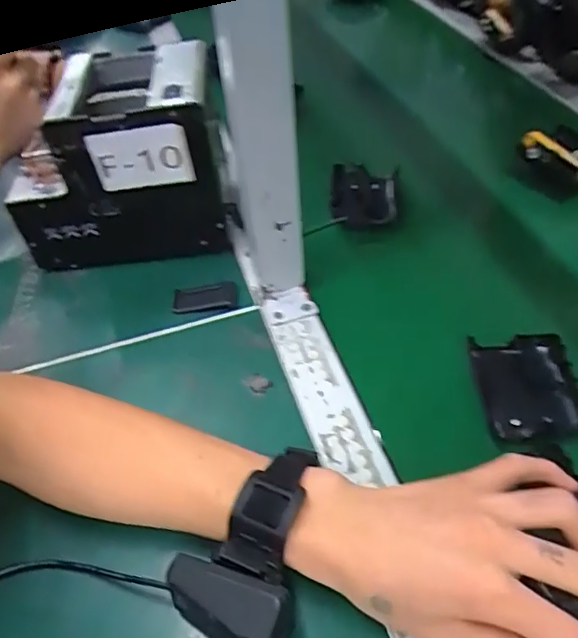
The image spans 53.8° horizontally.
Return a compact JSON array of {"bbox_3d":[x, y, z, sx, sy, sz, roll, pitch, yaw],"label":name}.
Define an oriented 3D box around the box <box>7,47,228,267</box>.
[{"bbox_3d":[-0.151,-0.144,0.514,0.174,0.140,0.118,-6,48,-1],"label":"box"}]

